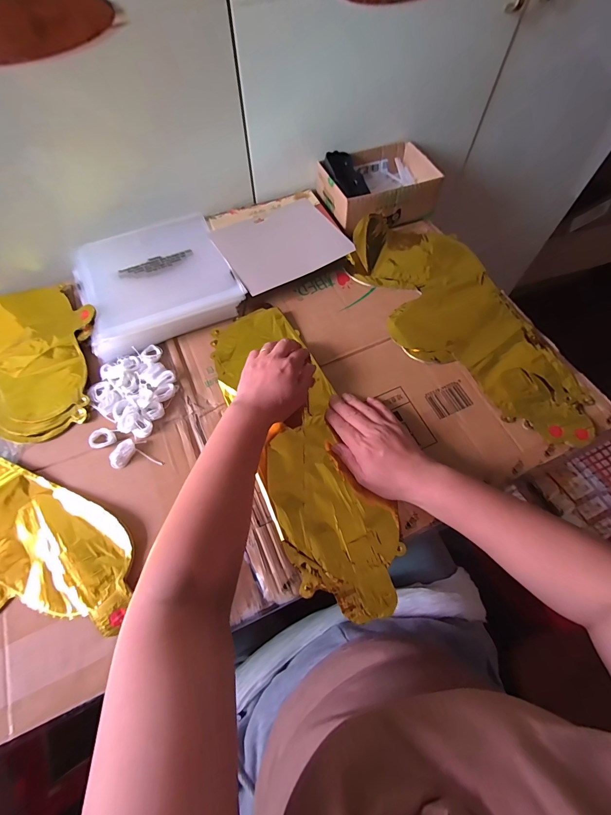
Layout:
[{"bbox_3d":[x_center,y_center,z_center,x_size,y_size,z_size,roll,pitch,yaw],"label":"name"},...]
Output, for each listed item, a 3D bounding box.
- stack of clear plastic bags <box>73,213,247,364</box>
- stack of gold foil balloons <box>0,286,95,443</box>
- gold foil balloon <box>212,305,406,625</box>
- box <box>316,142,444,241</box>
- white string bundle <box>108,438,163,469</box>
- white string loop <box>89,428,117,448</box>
[{"bbox_3d":[-0.231,-0.197,0.535,0.217,0.029,0.219,-25,67,-13],"label":"stack of clear plastic bags"},{"bbox_3d":[-0.500,-0.078,0.497,0.437,0.046,0.255,0,62,6],"label":"stack of gold foil balloons"},{"bbox_3d":[-0.006,0.041,0.443,0.133,0.011,0.416,-21,67,-11],"label":"gold foil balloon"},{"bbox_3d":[0.129,-0.402,0.623,0.196,0.059,0.144,-20,66,-10],"label":"box"},{"bbox_3d":[-0.205,0.054,0.422,0.058,0.012,0.034,-6,64,-4],"label":"white string bundle"},{"bbox_3d":[-0.254,0.039,0.434,0.029,0.010,0.026,-30,68,-14],"label":"white string loop"}]

